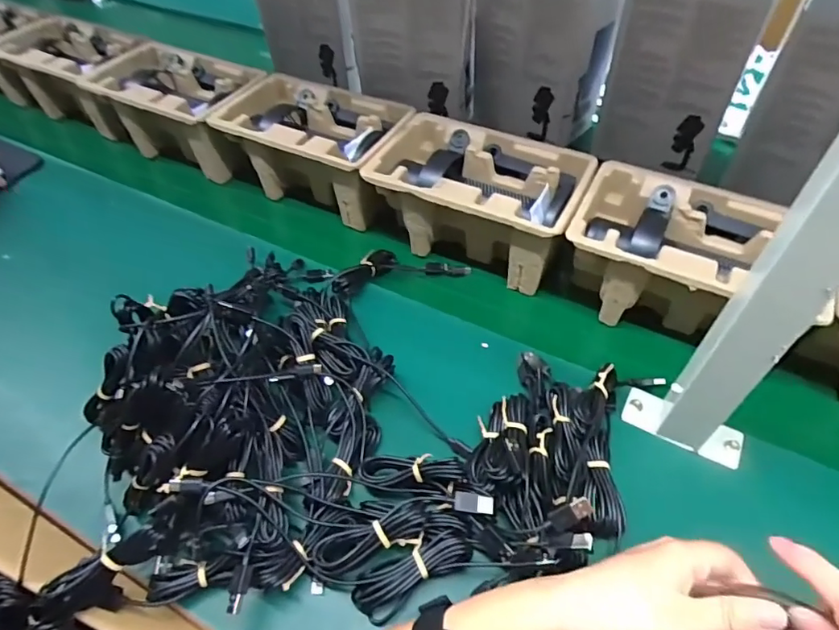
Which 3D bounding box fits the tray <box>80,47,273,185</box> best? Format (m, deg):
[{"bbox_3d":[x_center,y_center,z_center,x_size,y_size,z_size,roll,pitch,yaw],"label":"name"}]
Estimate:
[{"bbox_3d":[-0.330,-0.289,0.735,0.238,0.101,0.149,22,55,20],"label":"tray"}]

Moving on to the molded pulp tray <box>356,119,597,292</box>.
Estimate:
[{"bbox_3d":[0.069,-0.132,0.600,0.220,0.103,0.148,18,54,17],"label":"molded pulp tray"}]

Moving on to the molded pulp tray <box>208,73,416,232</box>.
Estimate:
[{"bbox_3d":[-0.125,-0.216,0.670,0.203,0.104,0.154,21,55,19],"label":"molded pulp tray"}]

